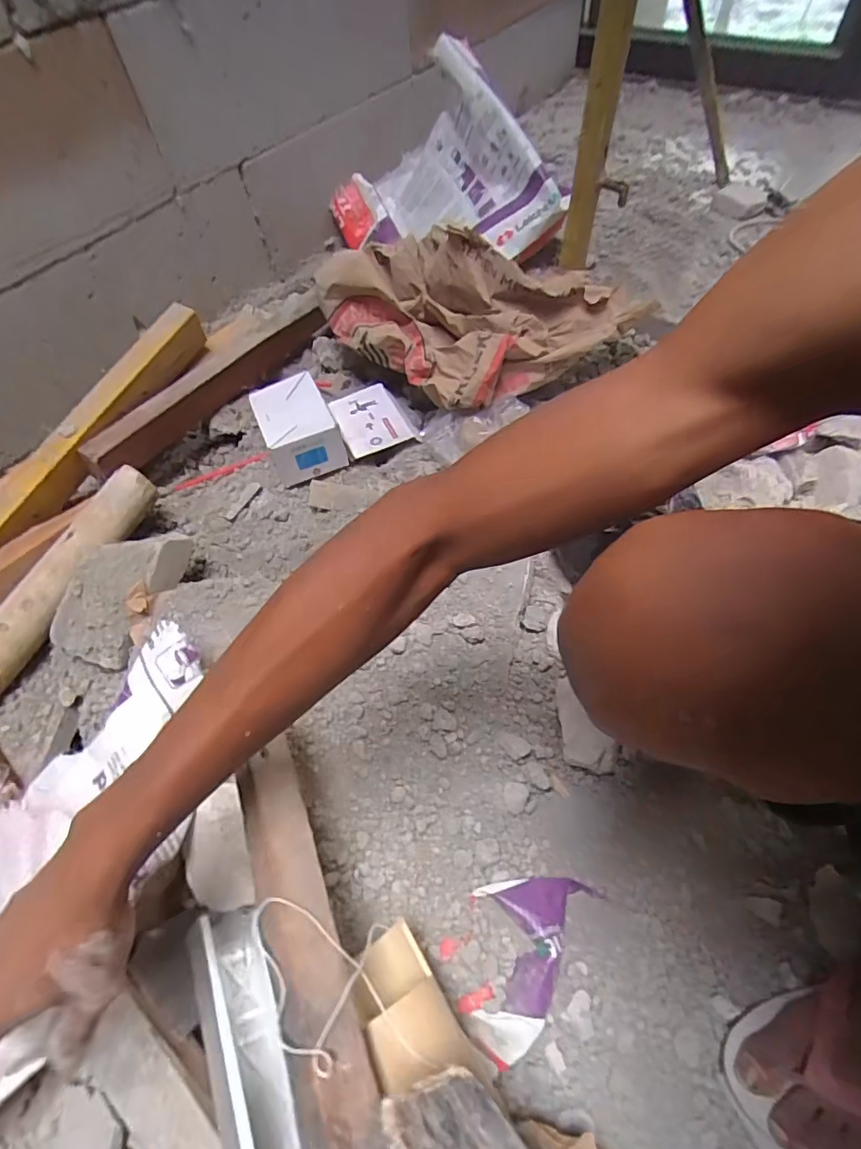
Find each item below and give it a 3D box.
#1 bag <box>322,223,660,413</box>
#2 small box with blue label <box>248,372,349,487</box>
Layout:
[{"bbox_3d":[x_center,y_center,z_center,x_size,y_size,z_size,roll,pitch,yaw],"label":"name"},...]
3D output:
[{"bbox_3d":[0.068,-0.404,0.796,0.393,0.127,0.305,36,66,25],"label":"bag"},{"bbox_3d":[-0.197,-0.217,0.771,0.098,0.069,0.156,-22,57,-10],"label":"small box with blue label"}]

